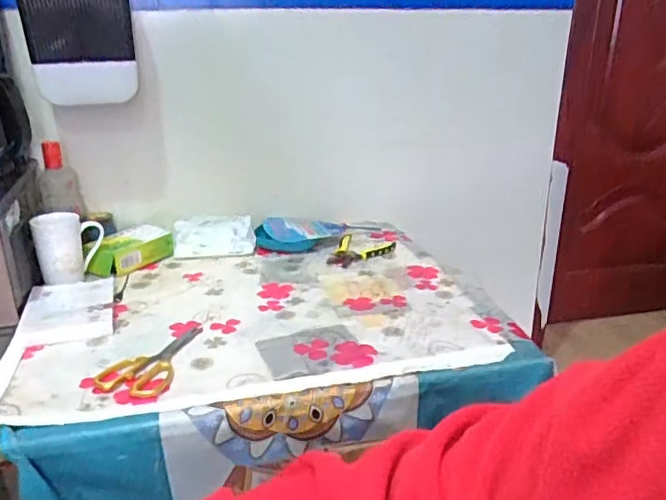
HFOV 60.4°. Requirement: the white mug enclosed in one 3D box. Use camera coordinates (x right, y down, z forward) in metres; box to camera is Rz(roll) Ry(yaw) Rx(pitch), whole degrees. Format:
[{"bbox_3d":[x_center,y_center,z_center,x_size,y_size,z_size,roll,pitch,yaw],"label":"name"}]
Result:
[{"bbox_3d":[-0.470,-0.011,1.027,0.112,0.112,0.082,-10,25,-23],"label":"white mug"}]

